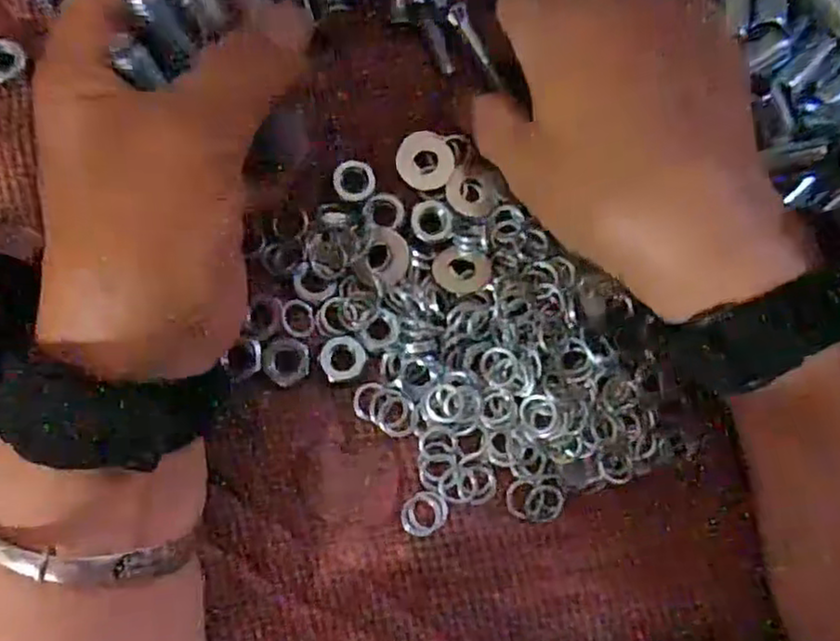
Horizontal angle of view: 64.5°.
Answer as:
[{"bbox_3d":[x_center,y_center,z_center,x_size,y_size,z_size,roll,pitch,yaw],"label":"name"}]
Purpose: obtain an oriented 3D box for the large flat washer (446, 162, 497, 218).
[{"bbox_3d":[0.020,-0.050,0.254,0.019,0.004,0.022,-4,84,-3],"label":"large flat washer"}]

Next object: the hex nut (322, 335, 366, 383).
[{"bbox_3d":[-0.028,0.013,0.239,0.016,0.005,0.015,-16,84,-4],"label":"hex nut"}]

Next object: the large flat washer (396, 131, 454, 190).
[{"bbox_3d":[0.002,-0.062,0.254,0.022,0.004,0.023,-4,84,-3],"label":"large flat washer"}]

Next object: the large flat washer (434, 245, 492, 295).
[{"bbox_3d":[0.015,-0.018,0.246,0.021,0.004,0.020,1,65,-3],"label":"large flat washer"}]

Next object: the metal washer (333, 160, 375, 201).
[{"bbox_3d":[-0.025,-0.052,0.248,0.015,0.004,0.016,1,84,-6],"label":"metal washer"}]

